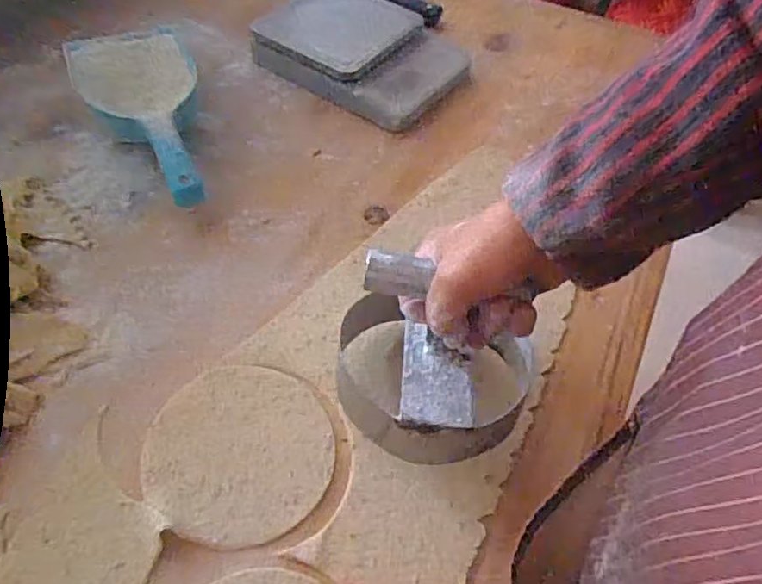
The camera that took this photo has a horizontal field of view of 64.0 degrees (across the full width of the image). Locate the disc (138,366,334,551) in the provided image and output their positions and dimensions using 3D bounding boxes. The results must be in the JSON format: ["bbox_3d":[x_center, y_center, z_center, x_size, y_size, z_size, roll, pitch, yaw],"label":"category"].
[{"bbox_3d":[-0.103,0.114,0.445,0.131,0.005,0.131,2,53,-2],"label":"disc"}]

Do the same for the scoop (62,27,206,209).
[{"bbox_3d":[-0.229,-0.181,0.621,0.107,0.063,0.263,-27,60,-22],"label":"scoop"}]

